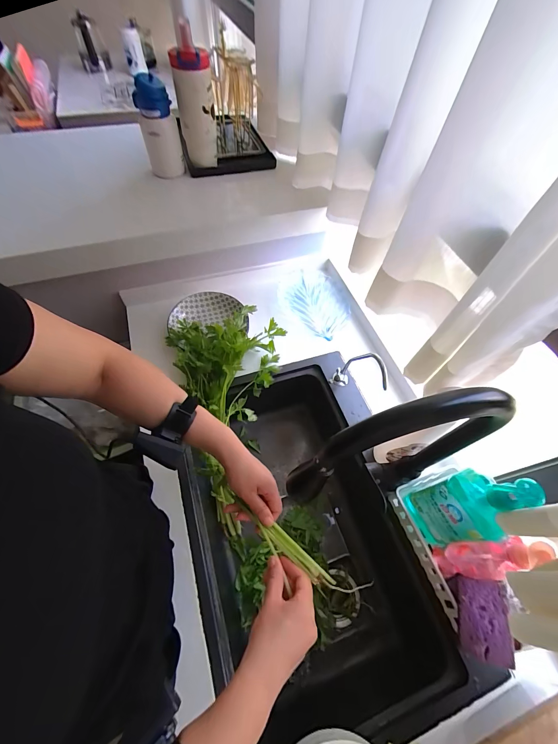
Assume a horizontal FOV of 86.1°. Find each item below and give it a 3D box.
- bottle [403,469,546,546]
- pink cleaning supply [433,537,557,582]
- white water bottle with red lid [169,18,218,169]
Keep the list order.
[{"bbox_3d":[0.293,0.219,0.479,0.053,0.278,0.091,-12,60,-10],"label":"bottle"},{"bbox_3d":[0.323,0.291,0.461,0.060,0.222,0.054,1,59,-2],"label":"pink cleaning supply"},{"bbox_3d":[-0.185,-0.589,0.672,0.079,0.247,0.090,-10,60,-9],"label":"white water bottle with red lid"}]

